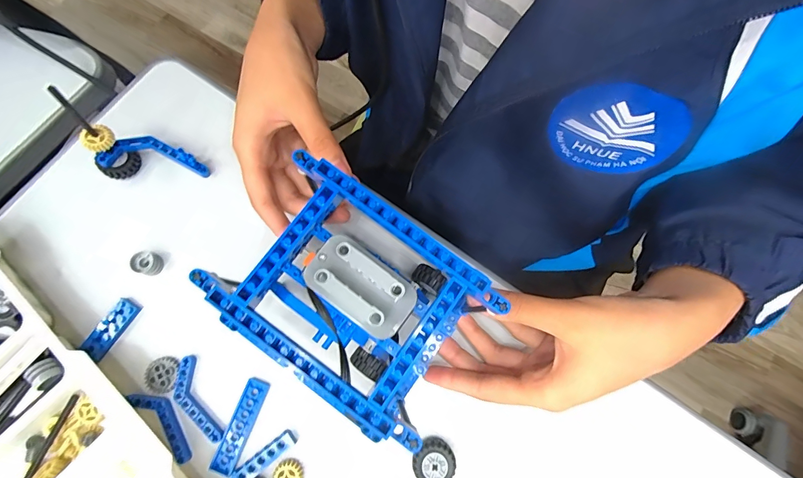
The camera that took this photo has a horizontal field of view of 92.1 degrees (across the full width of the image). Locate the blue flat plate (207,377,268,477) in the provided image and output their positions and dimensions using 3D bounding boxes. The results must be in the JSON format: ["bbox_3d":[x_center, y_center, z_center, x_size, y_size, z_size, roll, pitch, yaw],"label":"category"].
[{"bbox_3d":[-0.115,0.132,0.274,0.016,0.005,0.062,20,77,4],"label":"blue flat plate"}]

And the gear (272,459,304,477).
[{"bbox_3d":[-0.079,0.164,0.267,0.020,0.006,0.022,31,78,6],"label":"gear"}]

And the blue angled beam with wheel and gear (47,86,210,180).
[{"bbox_3d":[-0.197,-0.070,0.289,0.076,0.070,0.035,5,77,0],"label":"blue angled beam with wheel and gear"}]

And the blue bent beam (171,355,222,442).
[{"bbox_3d":[-0.149,0.117,0.276,0.021,0.005,0.062,-28,79,-7],"label":"blue bent beam"}]

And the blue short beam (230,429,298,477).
[{"bbox_3d":[-0.096,0.153,0.269,0.047,0.007,0.011,-36,80,-9],"label":"blue short beam"}]

